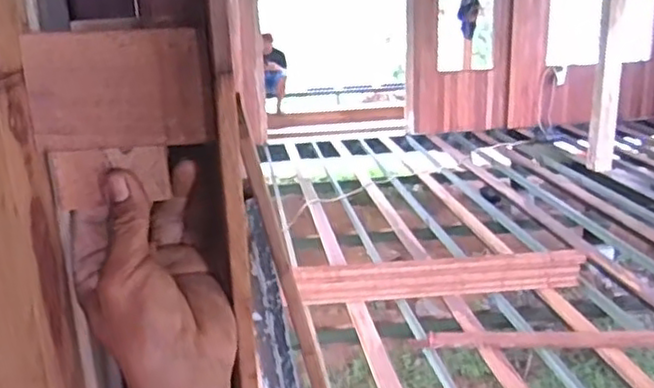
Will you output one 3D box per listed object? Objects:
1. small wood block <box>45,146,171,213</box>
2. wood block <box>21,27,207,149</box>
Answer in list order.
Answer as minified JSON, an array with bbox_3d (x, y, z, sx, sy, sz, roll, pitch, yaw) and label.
[{"bbox_3d":[-0.127,-0.011,0.397,0.066,0.036,0.008,-10,19,-7],"label":"small wood block"},{"bbox_3d":[-0.116,-0.058,0.372,0.093,0.064,0.011,-3,18,-5],"label":"wood block"}]

